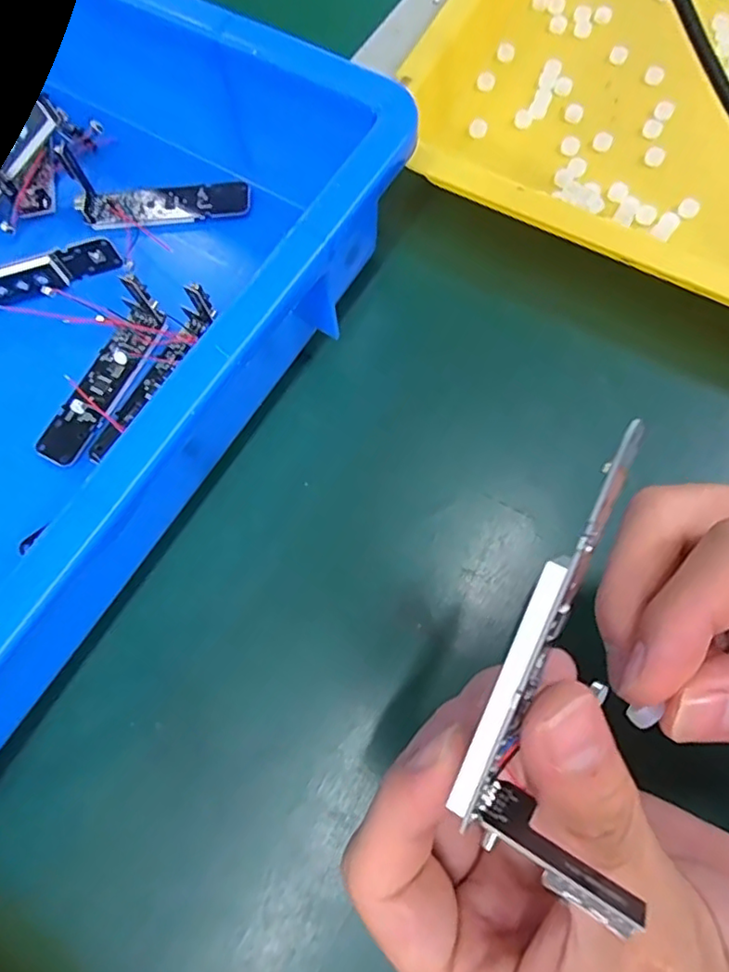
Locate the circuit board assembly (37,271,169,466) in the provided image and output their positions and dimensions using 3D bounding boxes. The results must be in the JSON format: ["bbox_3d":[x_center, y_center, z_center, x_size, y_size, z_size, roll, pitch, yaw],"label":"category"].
[{"bbox_3d":[-0.111,-0.048,0.250,0.025,0.014,0.083,23,75,9],"label":"circuit board assembly"}]

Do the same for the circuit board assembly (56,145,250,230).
[{"bbox_3d":[-0.096,-0.137,0.274,0.079,0.027,0.023,1,73,3],"label":"circuit board assembly"}]

